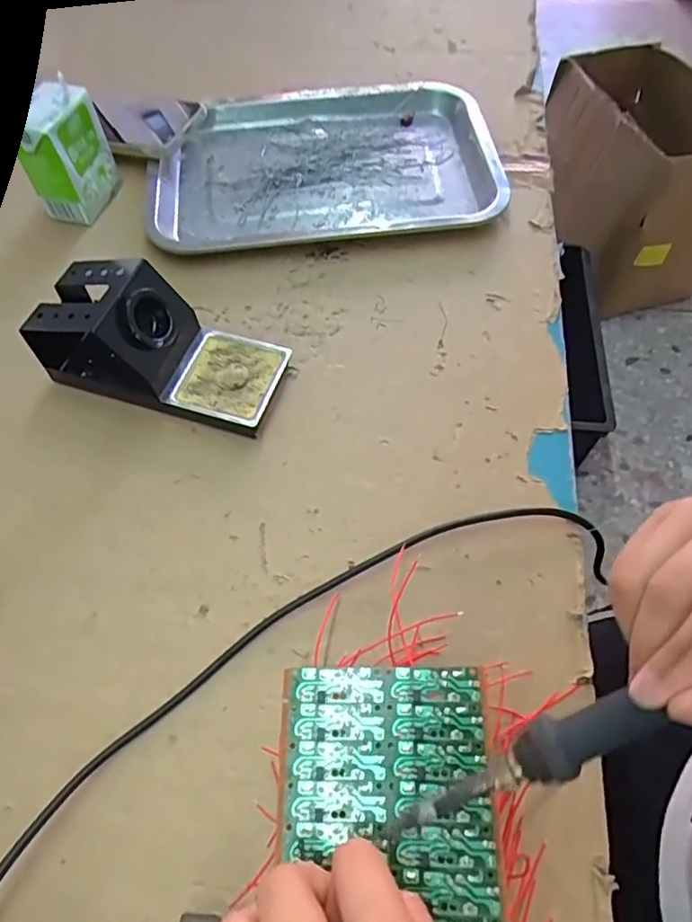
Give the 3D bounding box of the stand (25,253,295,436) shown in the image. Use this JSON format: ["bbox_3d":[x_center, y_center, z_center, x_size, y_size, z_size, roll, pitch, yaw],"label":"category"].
[{"bbox_3d":[-0.127,-0.080,0.405,0.157,0.071,0.072,13,61,7],"label":"stand"}]

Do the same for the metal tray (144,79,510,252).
[{"bbox_3d":[-0.023,-0.271,0.538,0.302,0.027,0.208,-5,60,-3],"label":"metal tray"}]

